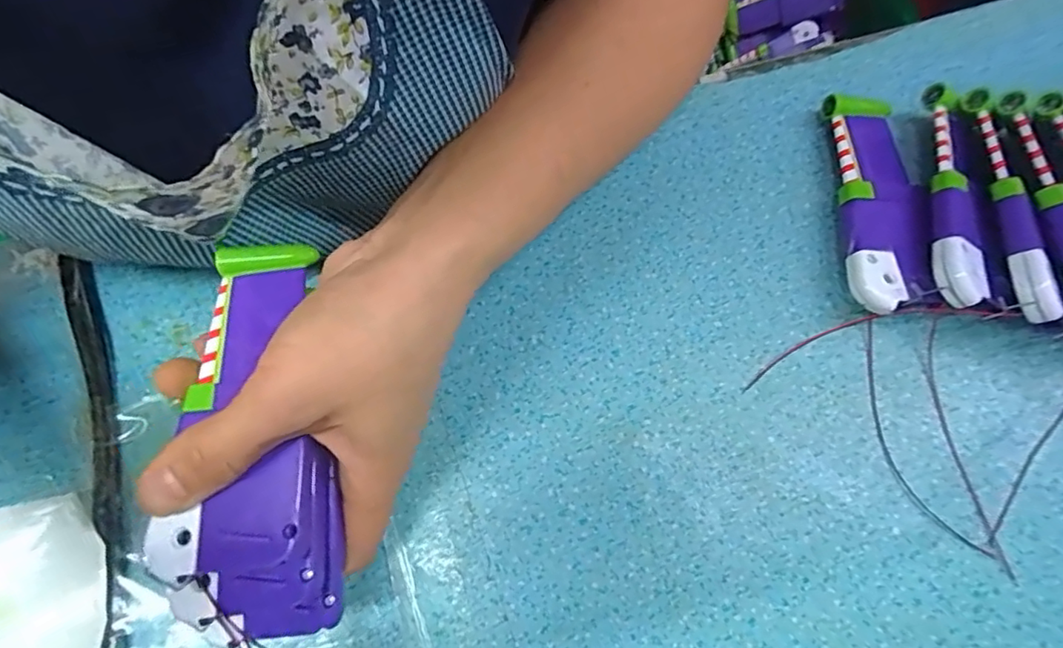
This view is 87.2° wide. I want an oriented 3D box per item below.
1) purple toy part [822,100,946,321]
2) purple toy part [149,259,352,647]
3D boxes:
[{"bbox_3d":[0.172,-0.063,0.278,0.038,0.025,0.121,4,70,4],"label":"purple toy part"},{"bbox_3d":[-0.104,0.040,0.203,0.052,0.027,0.142,-10,79,-2],"label":"purple toy part"}]

